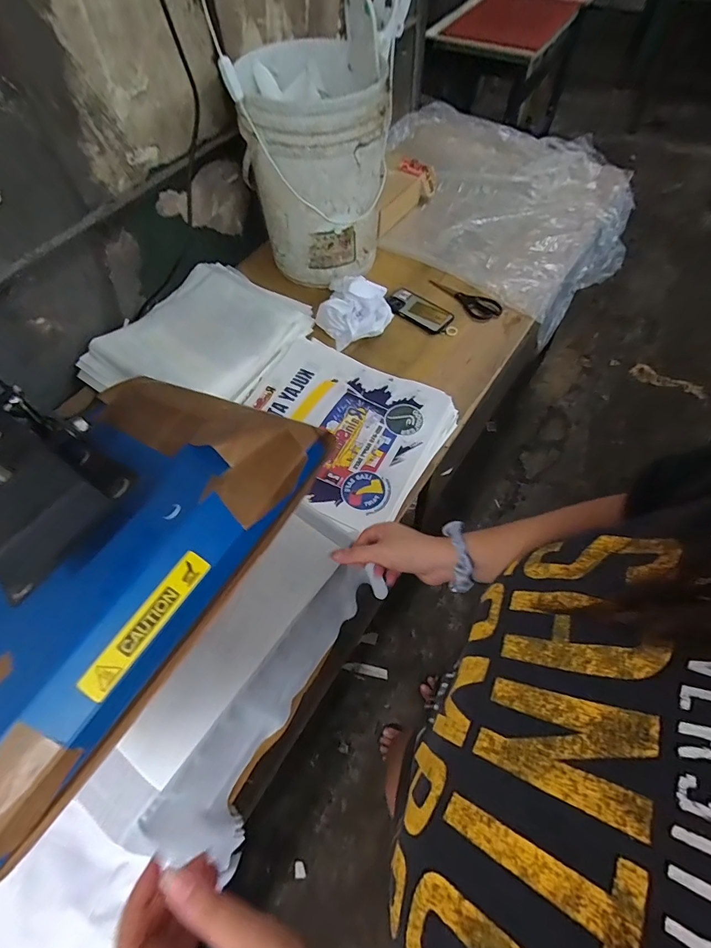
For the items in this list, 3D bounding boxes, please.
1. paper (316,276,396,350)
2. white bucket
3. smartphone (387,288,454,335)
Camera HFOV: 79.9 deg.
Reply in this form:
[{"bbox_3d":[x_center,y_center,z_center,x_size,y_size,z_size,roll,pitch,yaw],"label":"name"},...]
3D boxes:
[{"bbox_3d":[-0.005,-0.377,0.946,0.168,0.052,0.177,-3,60,1],"label":"paper"},{"bbox_3d":[-0.073,-0.637,0.918,0.259,0.354,0.259,-1,60,2],"label":"white bucket"},{"bbox_3d":[0.148,-0.379,0.988,0.158,0.015,0.078,39,69,21],"label":"smartphone"}]

